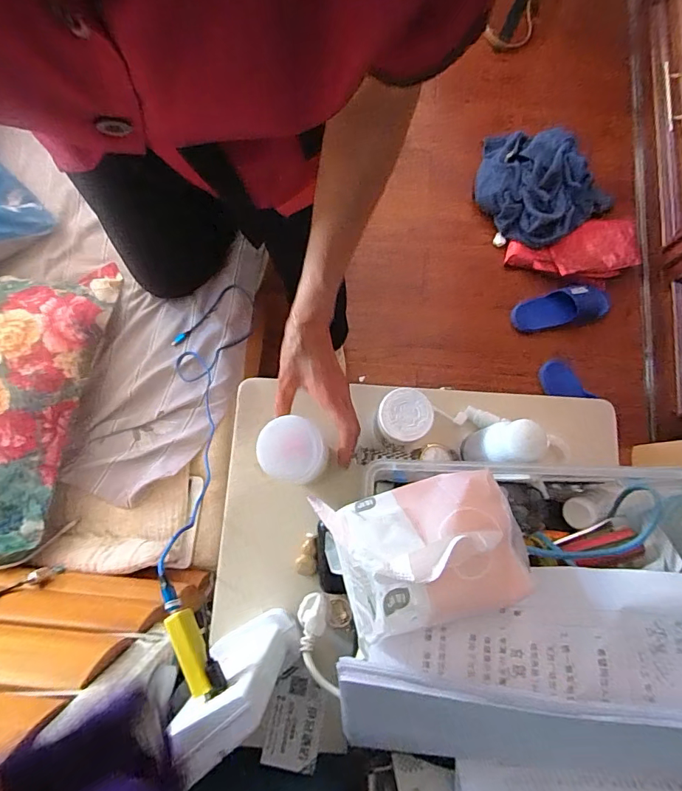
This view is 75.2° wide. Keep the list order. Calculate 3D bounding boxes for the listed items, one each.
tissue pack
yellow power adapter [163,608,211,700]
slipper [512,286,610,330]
[{"bbox_3d":[0.057,0.103,0.298,0.131,0.054,0.095,-16,79,-3],"label":"tissue pack"},{"bbox_3d":[-0.113,0.192,0.331,0.018,0.012,0.059,-28,65,-5],"label":"yellow power adapter"},{"bbox_3d":[0.579,-0.229,1.149,0.246,0.056,0.102,-11,78,-2],"label":"slipper"}]

